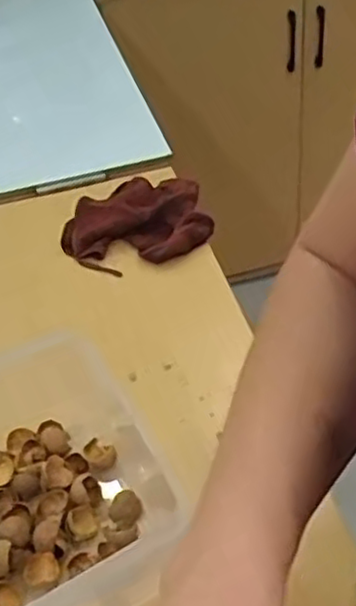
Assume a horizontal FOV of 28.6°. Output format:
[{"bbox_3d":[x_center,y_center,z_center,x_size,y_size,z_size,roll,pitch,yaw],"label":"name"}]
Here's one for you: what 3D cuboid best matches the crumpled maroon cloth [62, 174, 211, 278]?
[{"bbox_3d":[-0.043,-0.092,0.751,0.165,0.033,0.121,-20,44,-13],"label":"crumpled maroon cloth"}]

